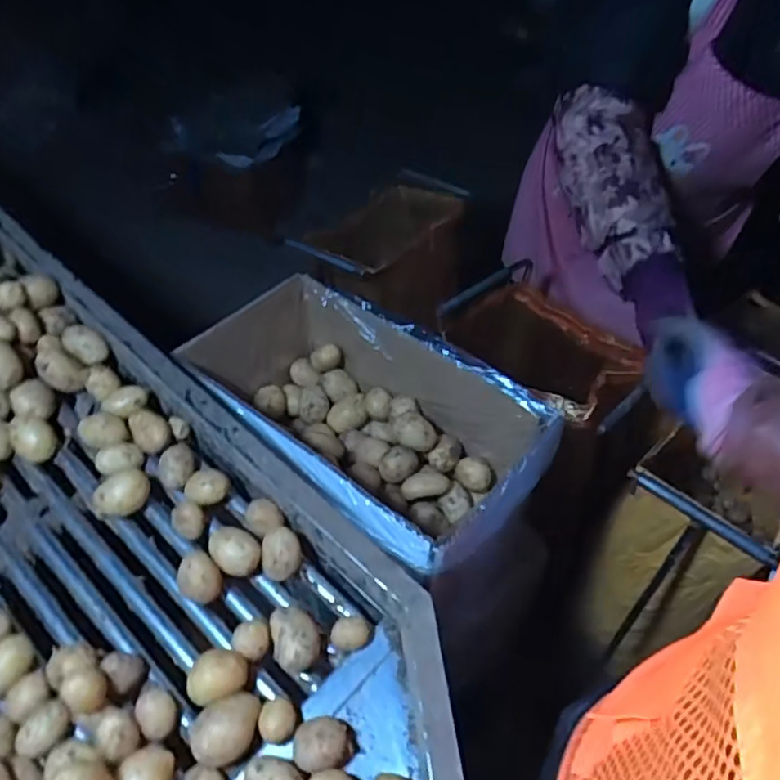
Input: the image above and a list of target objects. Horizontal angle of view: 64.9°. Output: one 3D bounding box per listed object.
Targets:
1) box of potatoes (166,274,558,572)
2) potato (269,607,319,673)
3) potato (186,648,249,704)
[{"bbox_3d":[-0.051,0.046,0.781,0.449,0.203,0.246,30,51,26],"label":"box of potatoes"},{"bbox_3d":[-0.083,0.217,0.539,0.039,0.035,0.056,-10,46,-12],"label":"potato"},{"bbox_3d":[-0.143,0.242,0.512,0.051,0.037,0.040,-18,48,-19],"label":"potato"}]

